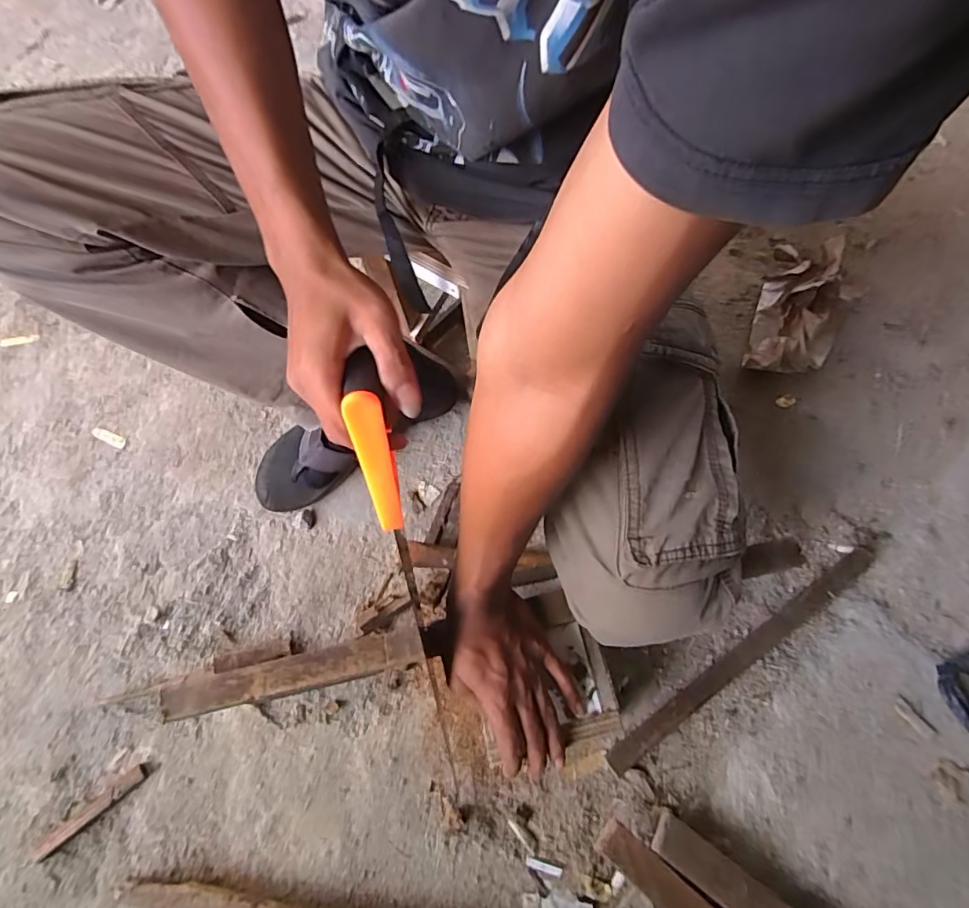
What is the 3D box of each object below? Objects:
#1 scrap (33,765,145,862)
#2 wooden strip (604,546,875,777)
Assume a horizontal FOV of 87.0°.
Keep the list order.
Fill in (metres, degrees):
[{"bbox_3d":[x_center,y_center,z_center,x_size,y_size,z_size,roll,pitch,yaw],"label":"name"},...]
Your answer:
[{"bbox_3d":[-0.393,0.356,0.507,0.106,0.010,0.014,-38,68,-17],"label":"scrap"},{"bbox_3d":[0.281,0.213,0.544,0.371,0.019,0.024,-31,67,-14],"label":"wooden strip"}]

